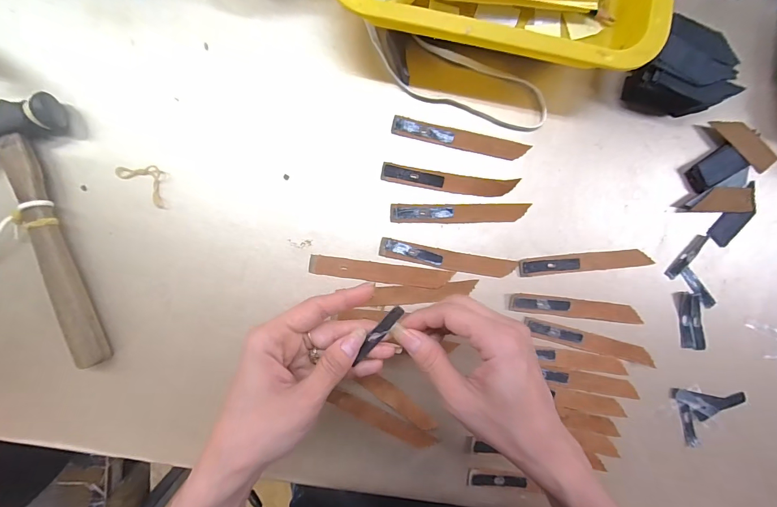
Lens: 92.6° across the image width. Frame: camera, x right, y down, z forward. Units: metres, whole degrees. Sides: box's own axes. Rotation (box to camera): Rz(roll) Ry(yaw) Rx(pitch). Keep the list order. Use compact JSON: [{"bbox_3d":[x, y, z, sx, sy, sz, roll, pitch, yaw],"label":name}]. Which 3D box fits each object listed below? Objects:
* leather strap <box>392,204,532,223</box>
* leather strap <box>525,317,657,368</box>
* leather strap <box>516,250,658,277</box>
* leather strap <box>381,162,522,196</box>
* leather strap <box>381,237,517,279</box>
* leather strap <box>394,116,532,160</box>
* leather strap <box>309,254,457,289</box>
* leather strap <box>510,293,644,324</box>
[{"bbox_3d":[0.064,-0.036,0.331,0.122,0.004,0.016,-1,91,-4],"label":"leather strap"},{"bbox_3d":[0.182,0.081,0.338,0.119,0.005,0.016,15,90,-2],"label":"leather strap"},{"bbox_3d":[0.180,0.008,0.341,0.121,0.004,0.017,-5,91,-4],"label":"leather strap"},{"bbox_3d":[0.054,-0.064,0.329,0.120,0.004,0.018,7,90,-4],"label":"leather strap"},{"bbox_3d":[0.054,0.005,0.331,0.122,0.004,0.017,10,90,-4],"label":"leather strap"},{"bbox_3d":[0.065,-0.102,0.331,0.122,0.004,0.017,12,90,-4],"label":"leather strap"},{"bbox_3d":[-0.007,0.017,0.328,0.124,0.004,0.017,7,90,-4],"label":"leather strap"},{"bbox_3d":[0.172,0.051,0.339,0.122,0.004,0.017,6,90,-4],"label":"leather strap"}]

